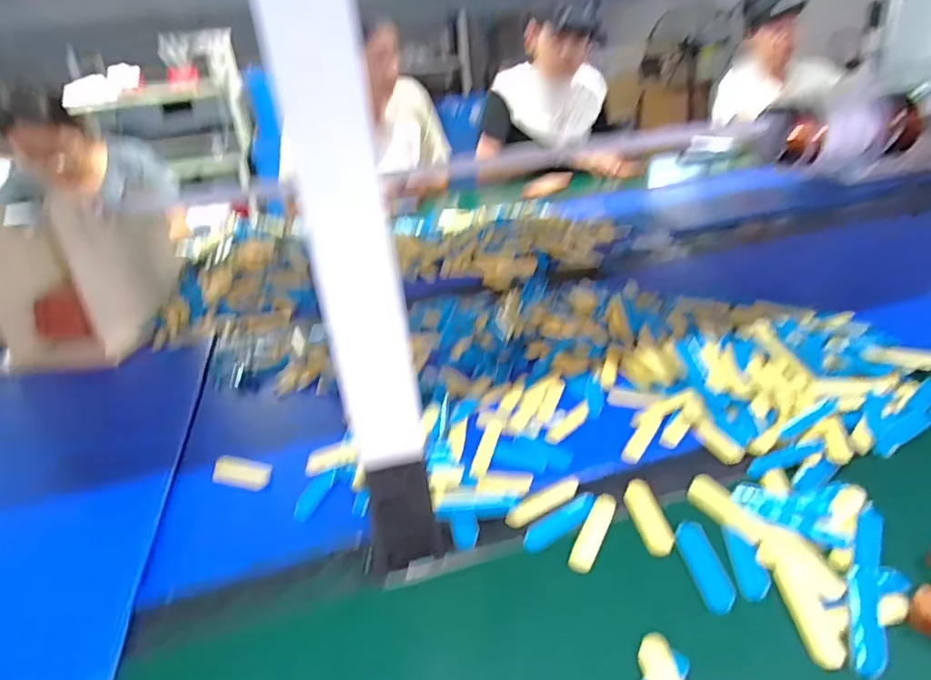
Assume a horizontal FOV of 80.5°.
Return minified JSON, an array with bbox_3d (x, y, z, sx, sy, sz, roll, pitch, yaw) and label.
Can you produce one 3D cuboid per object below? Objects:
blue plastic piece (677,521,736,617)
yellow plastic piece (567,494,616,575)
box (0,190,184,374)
[{"bbox_3d":[0.153,0.142,0.353,0.021,0.008,0.061,-6,27,1],"label":"blue plastic piece"},{"bbox_3d":[0.090,0.133,0.385,0.015,0.010,0.066,9,31,29],"label":"yellow plastic piece"},{"bbox_3d":[-0.580,-0.092,0.822,0.190,0.192,0.246,-9,27,-4],"label":"box"}]

